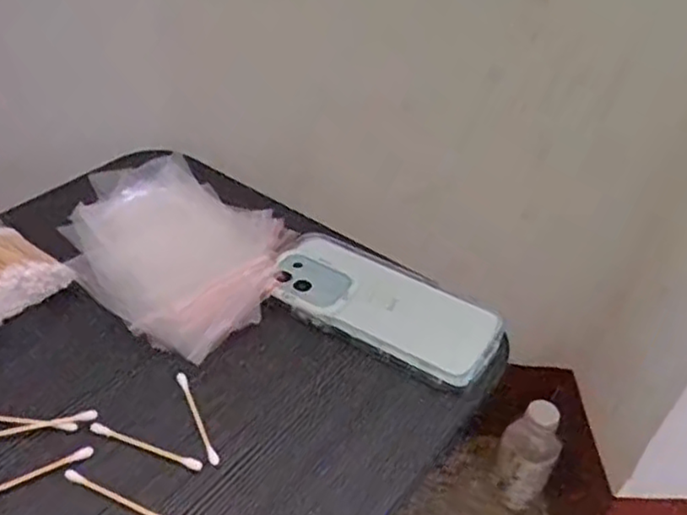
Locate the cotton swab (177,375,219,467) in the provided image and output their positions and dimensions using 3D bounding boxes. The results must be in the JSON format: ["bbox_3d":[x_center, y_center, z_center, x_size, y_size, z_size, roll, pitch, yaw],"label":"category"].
[{"bbox_3d":[-0.087,0.093,0.394,0.006,0.006,0.069,-15,44,-23],"label":"cotton swab"}]

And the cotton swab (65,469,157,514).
[{"bbox_3d":[-0.117,0.127,0.351,0.070,0.004,0.005,18,42,16],"label":"cotton swab"}]

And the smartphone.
[{"bbox_3d":[0.029,0.029,0.468,0.158,0.013,0.080,22,43,19],"label":"smartphone"}]

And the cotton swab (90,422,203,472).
[{"bbox_3d":[-0.112,0.106,0.377,0.071,0.004,0.006,16,41,12],"label":"cotton swab"}]

